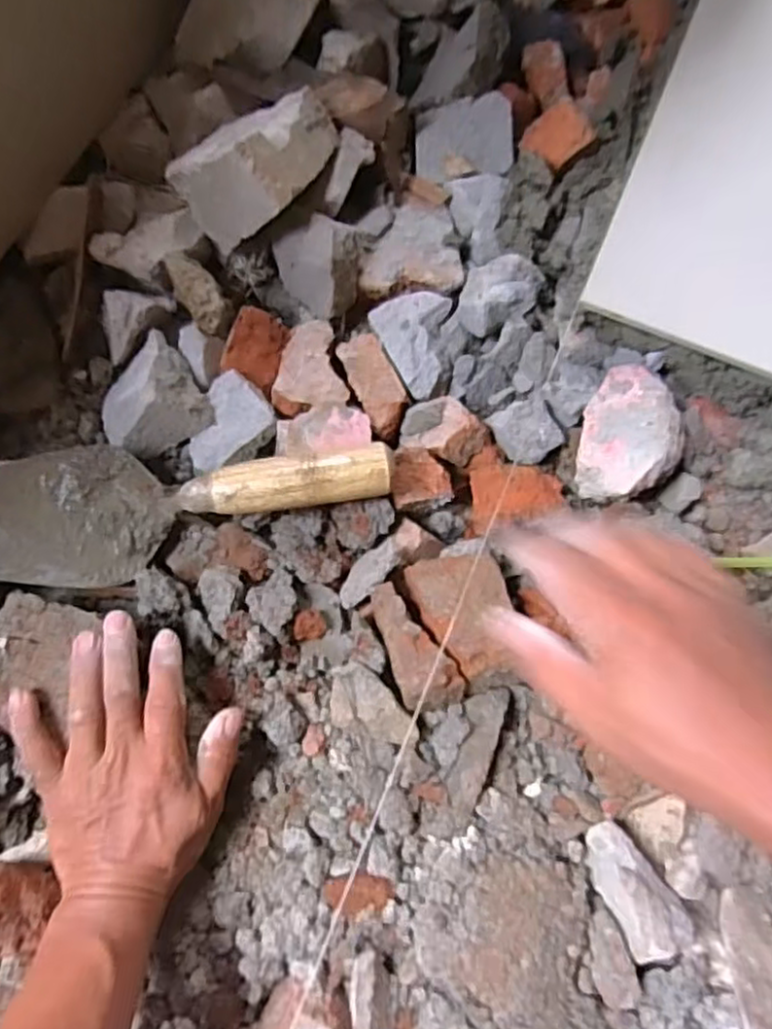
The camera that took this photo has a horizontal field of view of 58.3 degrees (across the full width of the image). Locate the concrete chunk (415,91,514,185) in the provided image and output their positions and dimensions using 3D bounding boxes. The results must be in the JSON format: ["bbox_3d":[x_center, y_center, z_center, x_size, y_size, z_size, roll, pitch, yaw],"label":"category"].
[{"bbox_3d":[0.061,-0.286,0.533,0.074,0.022,0.070,-4,76,-3],"label":"concrete chunk"}]

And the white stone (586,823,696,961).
[{"bbox_3d":[0.146,0.218,0.406,0.037,0.021,0.073,-27,61,-8],"label":"white stone"}]

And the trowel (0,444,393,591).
[{"bbox_3d":[-0.149,-0.009,0.443,0.297,0.052,0.085,-11,76,-5],"label":"trowel"}]

